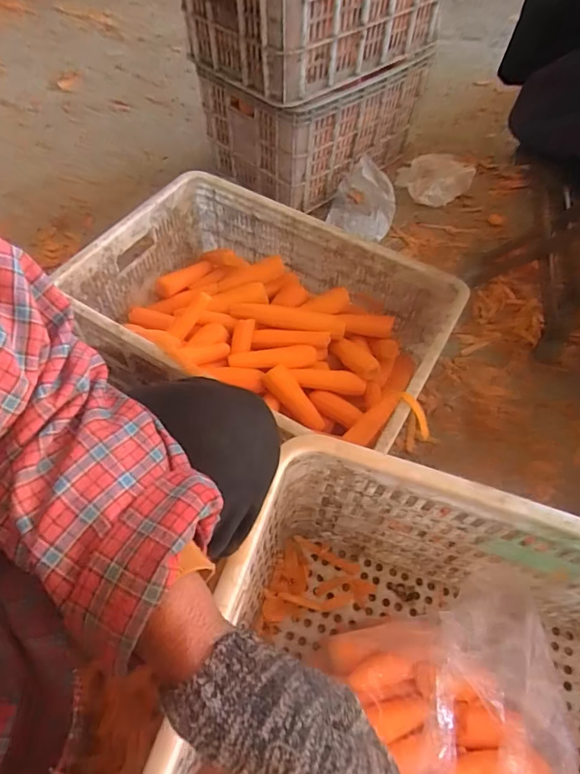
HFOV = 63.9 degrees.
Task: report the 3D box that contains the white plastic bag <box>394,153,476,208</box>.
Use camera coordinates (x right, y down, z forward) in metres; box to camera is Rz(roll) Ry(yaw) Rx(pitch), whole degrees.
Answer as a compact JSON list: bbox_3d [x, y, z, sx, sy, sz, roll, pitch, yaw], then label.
[{"bbox_3d":[0.342,-0.489,1.093,0.168,0.045,0.138,-28,63,-19],"label":"white plastic bag"}]

